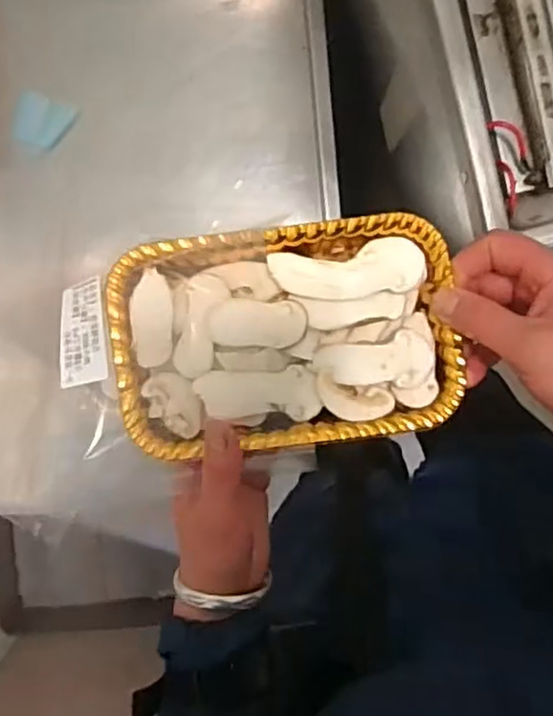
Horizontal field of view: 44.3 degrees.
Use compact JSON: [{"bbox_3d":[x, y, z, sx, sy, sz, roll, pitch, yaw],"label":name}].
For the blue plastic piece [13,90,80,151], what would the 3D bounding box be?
[{"bbox_3d":[-0.292,-0.295,0.851,0.071,0.011,0.061,19,94,0],"label":"blue plastic piece"}]

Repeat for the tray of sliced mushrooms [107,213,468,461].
[{"bbox_3d":[0.005,-0.012,0.383,0.186,0.027,0.119,-7,94,2],"label":"tray of sliced mushrooms"}]

